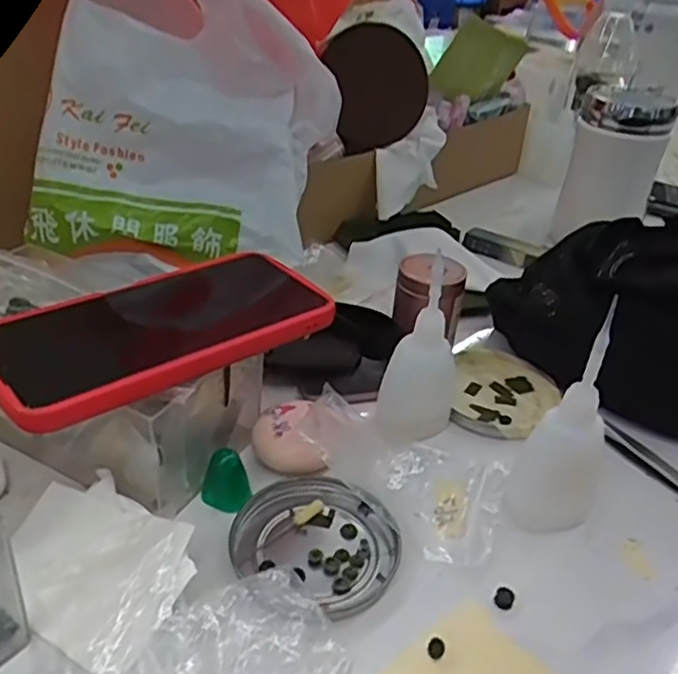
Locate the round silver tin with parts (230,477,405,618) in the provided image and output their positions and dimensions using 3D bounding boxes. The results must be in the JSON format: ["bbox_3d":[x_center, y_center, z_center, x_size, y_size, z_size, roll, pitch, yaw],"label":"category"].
[{"bbox_3d":[-0.011,0.096,0.330,0.078,0.014,0.067,18,36,19],"label":"round silver tin with parts"}]

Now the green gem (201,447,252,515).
[{"bbox_3d":[-0.057,0.072,0.344,0.024,0.026,0.017,-1,34,-10],"label":"green gem"}]

